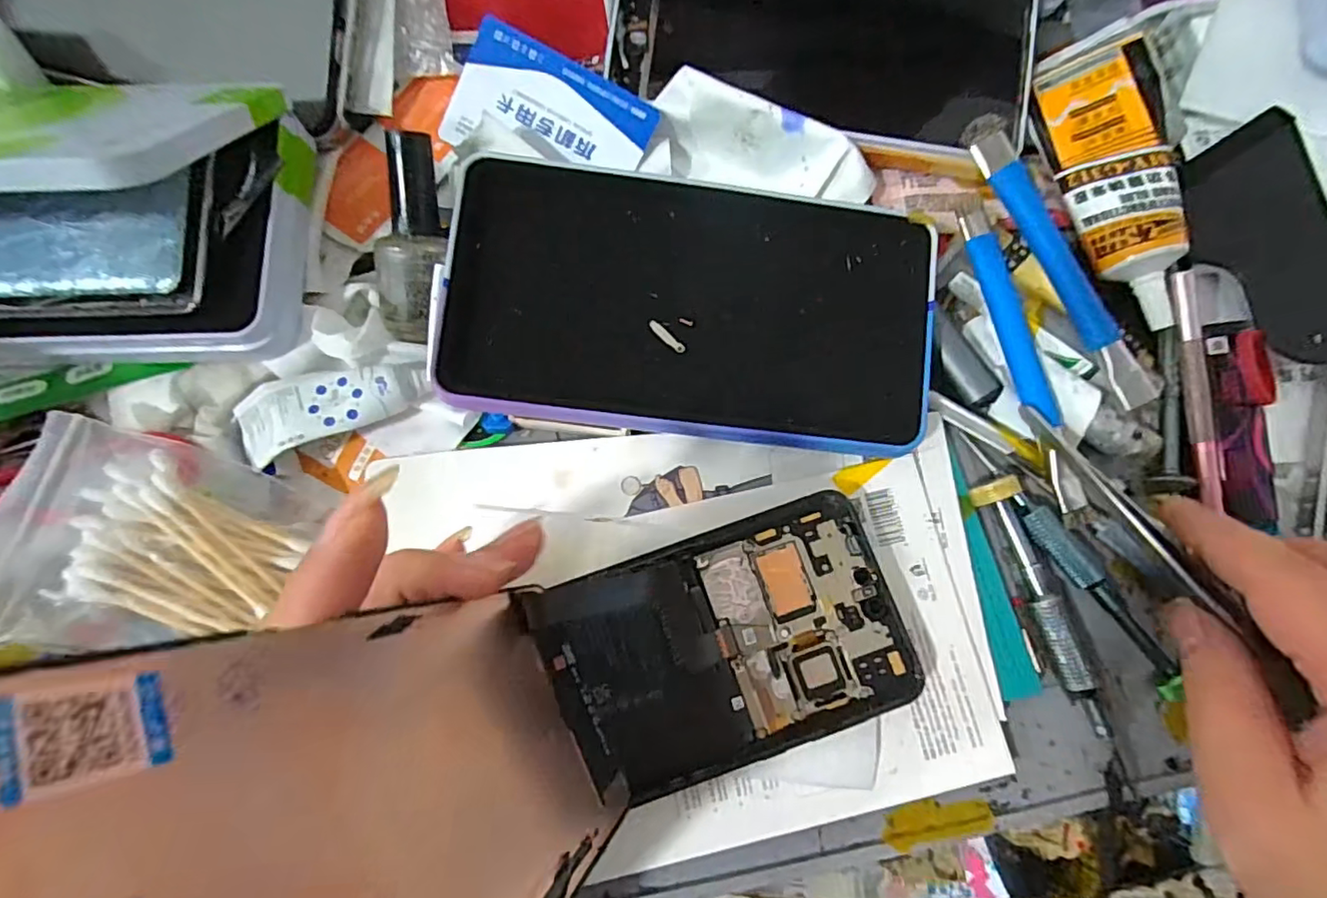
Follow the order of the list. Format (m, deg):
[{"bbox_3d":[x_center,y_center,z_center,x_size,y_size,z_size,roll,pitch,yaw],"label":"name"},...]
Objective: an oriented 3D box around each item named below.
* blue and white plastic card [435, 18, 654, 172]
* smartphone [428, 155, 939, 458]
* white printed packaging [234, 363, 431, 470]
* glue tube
[{"bbox_3d":[-0.049,-0.143,0.259,0.086,0.005,0.050,28,103,3],"label":"blue and white plastic card"},{"bbox_3d":[0.011,-0.056,0.235,0.186,0.014,0.101,6,84,-1],"label":"smartphone"},{"bbox_3d":[-0.129,-0.018,0.234,0.071,0.013,0.030,-23,74,-9],"label":"white printed packaging"},{"bbox_3d":[0.187,-0.114,0.246,0.037,0.020,0.119,-4,75,-3],"label":"glue tube"}]

